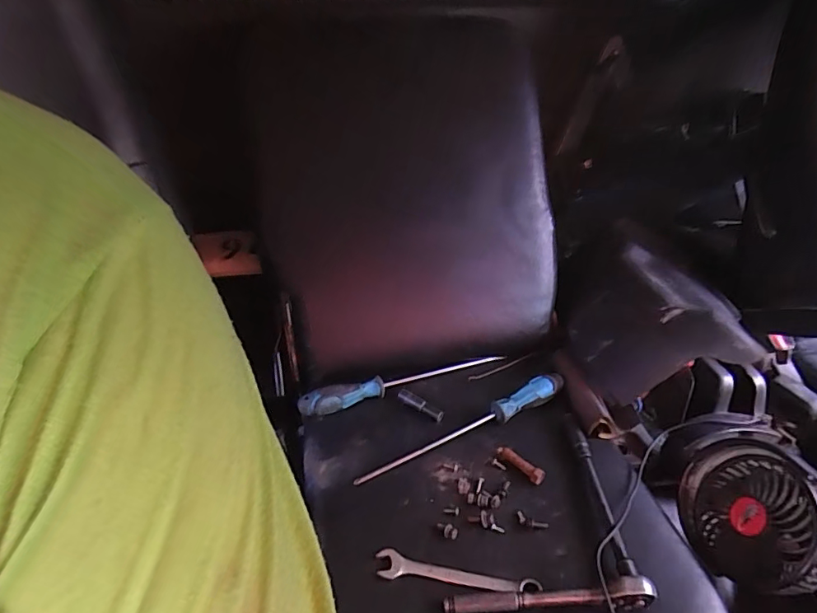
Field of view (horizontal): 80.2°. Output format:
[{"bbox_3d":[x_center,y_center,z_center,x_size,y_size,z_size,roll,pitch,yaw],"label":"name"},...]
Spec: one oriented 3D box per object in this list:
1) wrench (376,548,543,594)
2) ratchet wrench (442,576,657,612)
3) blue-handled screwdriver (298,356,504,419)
[{"bbox_3d":[0.047,0.267,0.481,0.160,0.007,0.026,6,40,7],"label":"wrench"},{"bbox_3d":[0.130,0.268,0.450,0.190,0.033,0.022,-1,39,-1],"label":"ratchet wrench"},{"bbox_3d":[-0.005,0.094,0.655,0.287,0.032,0.025,-16,42,-19],"label":"blue-handled screwdriver"}]

